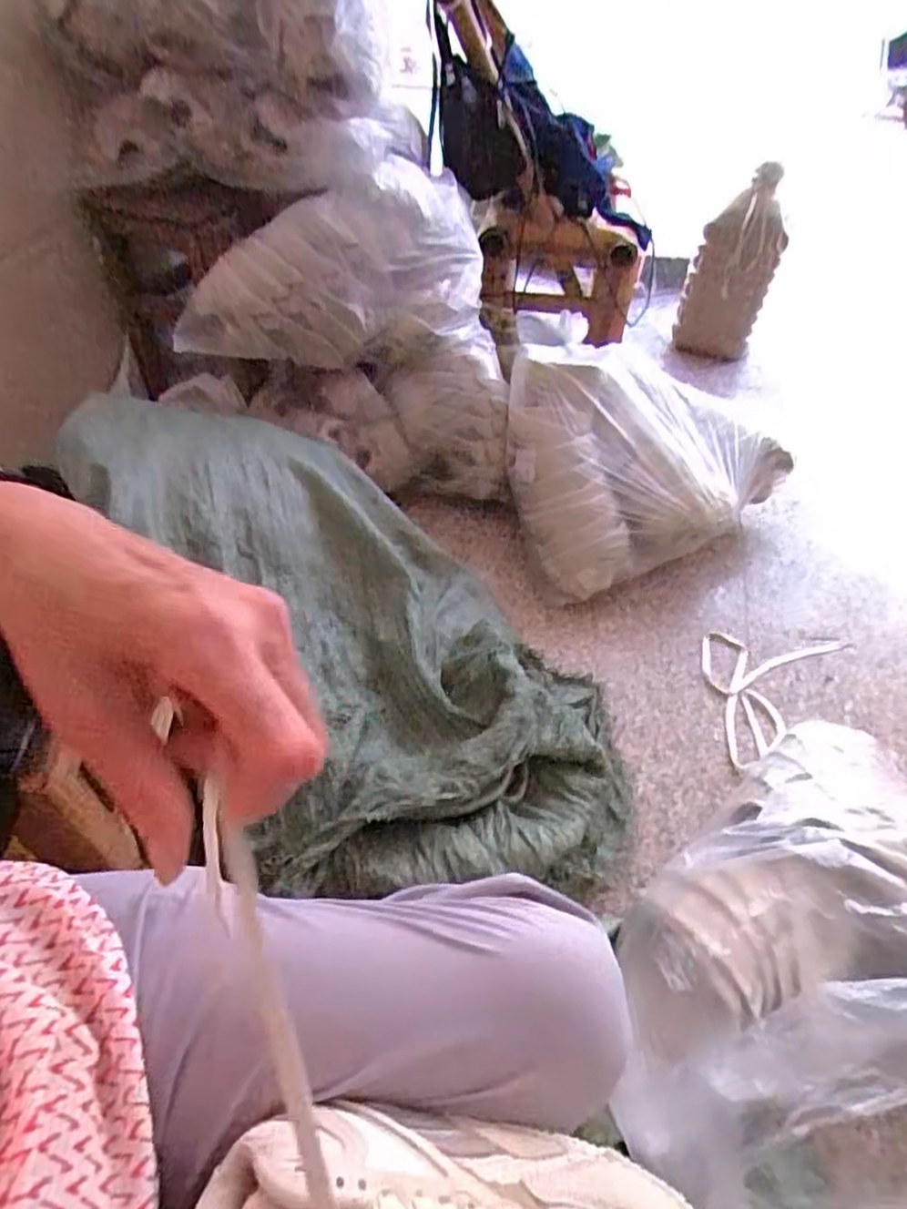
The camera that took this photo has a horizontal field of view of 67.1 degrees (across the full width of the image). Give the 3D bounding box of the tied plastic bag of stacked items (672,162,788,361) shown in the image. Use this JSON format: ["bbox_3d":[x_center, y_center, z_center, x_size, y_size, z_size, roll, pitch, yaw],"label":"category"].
[{"bbox_3d":[0.668,-0.798,1.643,0.197,0.360,0.207,0,47,-1],"label":"tied plastic bag of stacked items"}]

